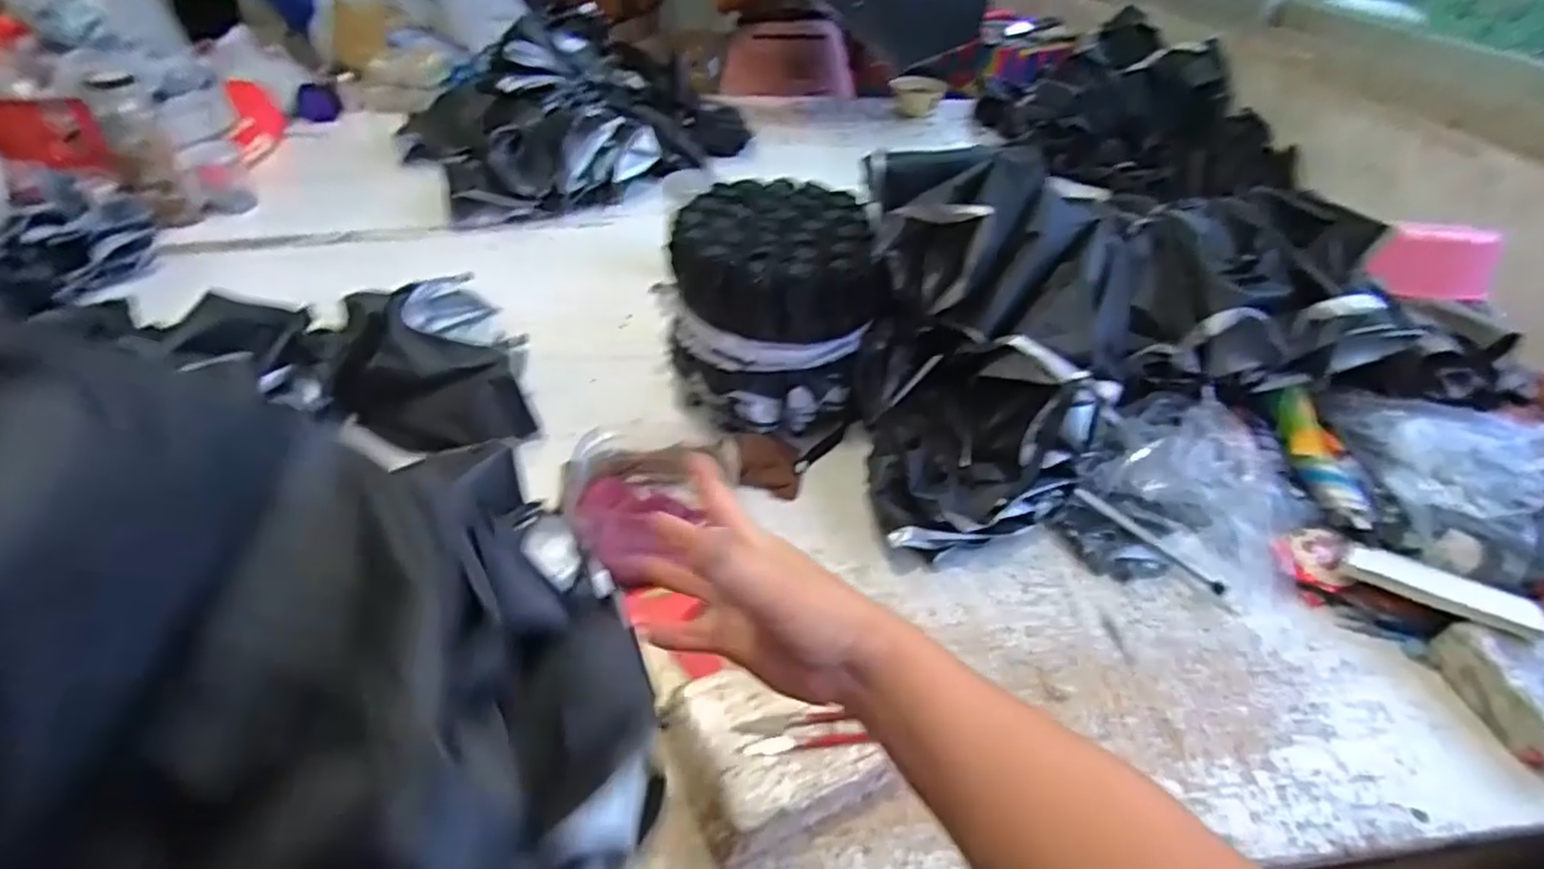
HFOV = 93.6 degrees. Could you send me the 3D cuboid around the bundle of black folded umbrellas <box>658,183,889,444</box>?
[{"bbox_3d":[0.001,-0.139,0.876,0.239,0.243,0.234,2,40,0],"label":"bundle of black folded umbrellas"}]

